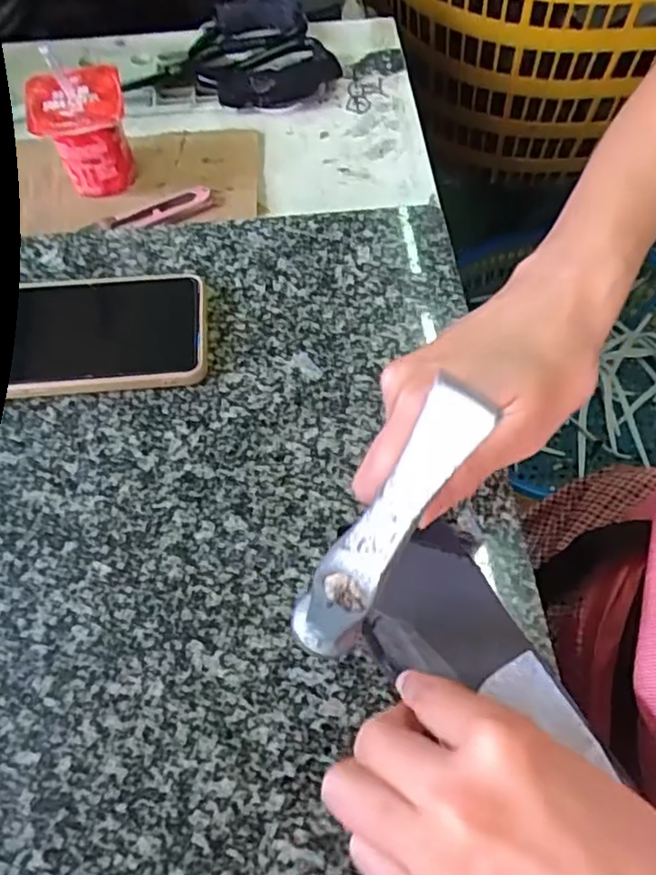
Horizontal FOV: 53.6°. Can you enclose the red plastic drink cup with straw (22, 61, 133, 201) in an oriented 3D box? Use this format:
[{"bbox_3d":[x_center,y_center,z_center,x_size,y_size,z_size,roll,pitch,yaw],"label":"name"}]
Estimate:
[{"bbox_3d":[-0.169,-0.212,0.455,0.062,0.066,0.057,1,63,-1],"label":"red plastic drink cup with straw"}]

